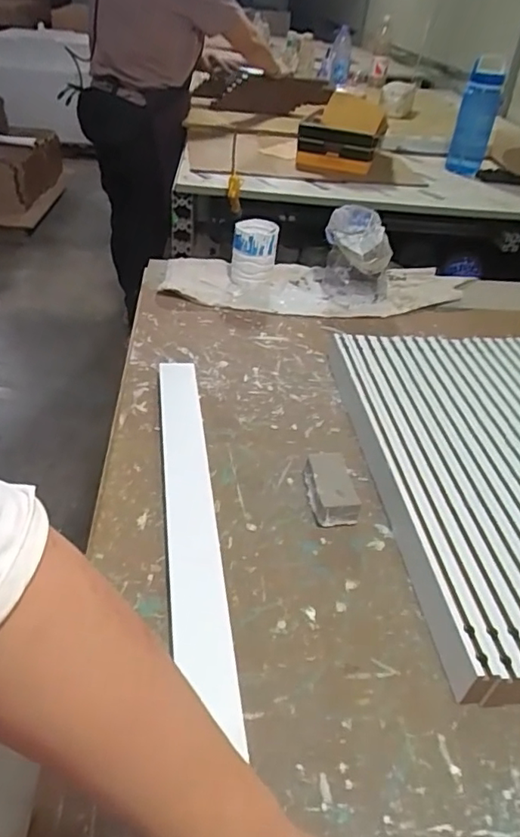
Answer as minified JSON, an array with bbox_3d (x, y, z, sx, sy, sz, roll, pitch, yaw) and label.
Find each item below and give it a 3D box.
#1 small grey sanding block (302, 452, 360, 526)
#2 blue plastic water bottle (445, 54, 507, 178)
[{"bbox_3d":[0.062,0.064,0.510,0.036,0.030,0.065,-4,39,-13],"label":"small grey sanding block"},{"bbox_3d":[0.557,-0.771,1.455,0.093,0.309,0.094,17,71,13],"label":"blue plastic water bottle"}]

